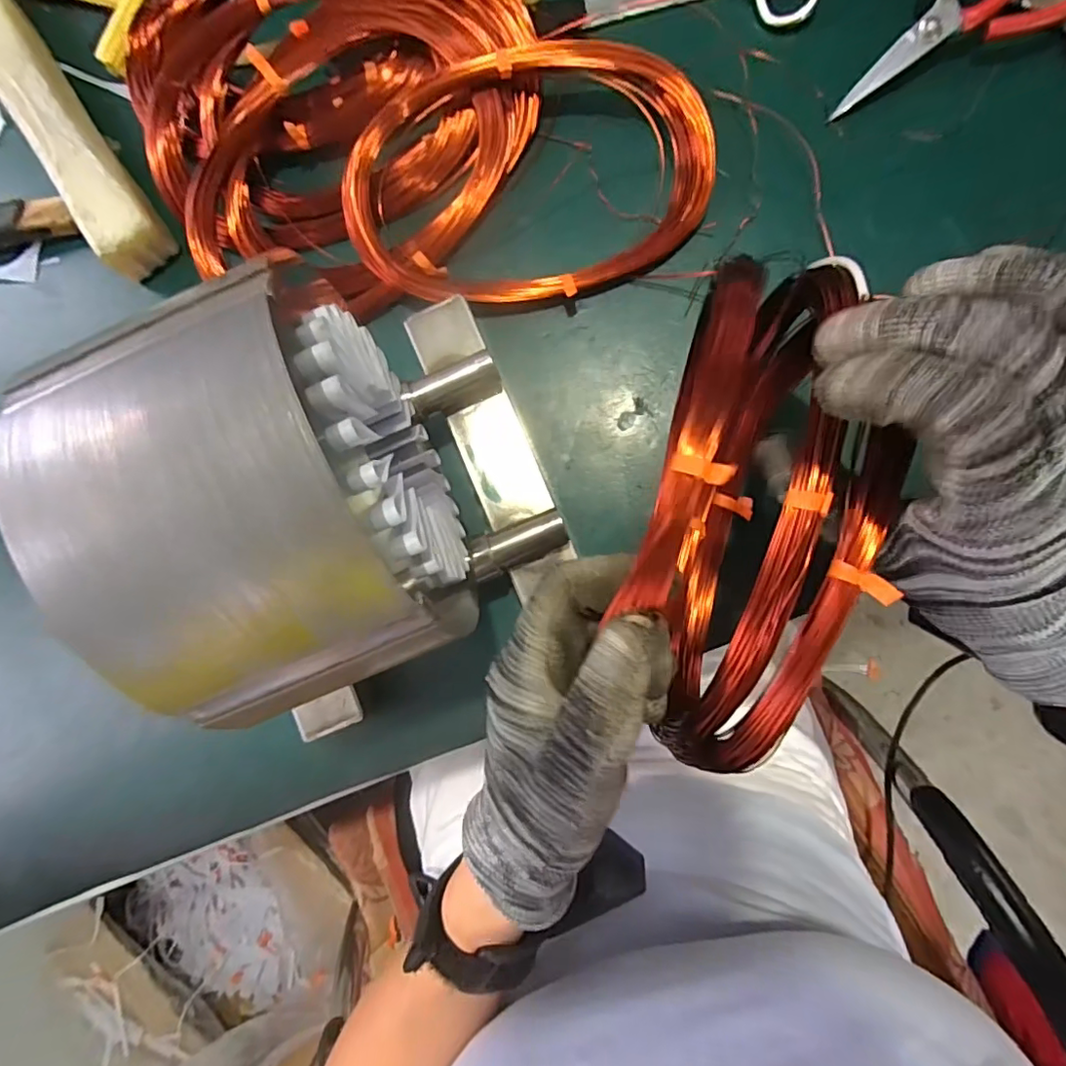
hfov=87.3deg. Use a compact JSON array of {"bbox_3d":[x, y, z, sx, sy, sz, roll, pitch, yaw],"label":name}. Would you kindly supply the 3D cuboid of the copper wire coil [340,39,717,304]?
[{"bbox_3d":[-0.004,-0.203,0.318,0.206,0.028,0.132,-2,86,6],"label":"copper wire coil"}]

